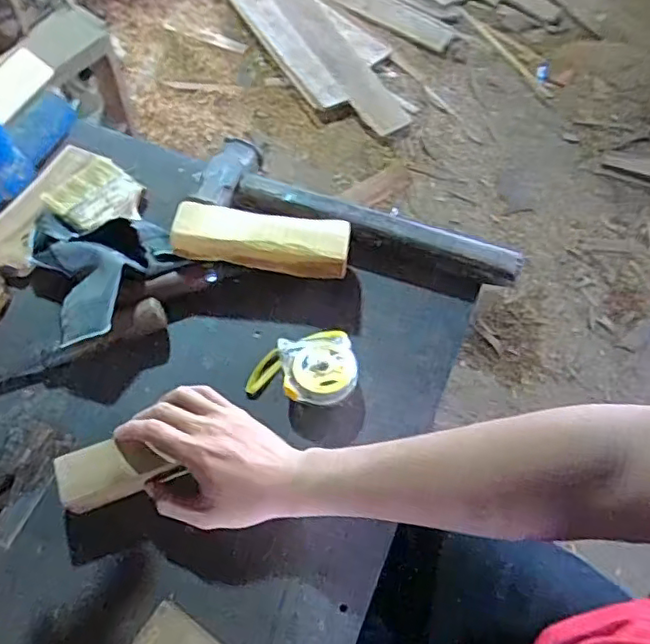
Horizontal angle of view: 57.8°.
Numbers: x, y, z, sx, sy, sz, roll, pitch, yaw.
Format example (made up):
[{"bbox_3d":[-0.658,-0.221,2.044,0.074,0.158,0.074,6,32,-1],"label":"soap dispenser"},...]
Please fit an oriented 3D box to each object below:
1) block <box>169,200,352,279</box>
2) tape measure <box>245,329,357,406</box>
[{"bbox_3d":[-0.064,-0.085,0.598,0.175,0.033,0.055,7,62,3],"label":"block"},{"bbox_3d":[-0.022,0.047,0.556,0.100,0.030,0.071,-11,62,-7],"label":"tape measure"}]

